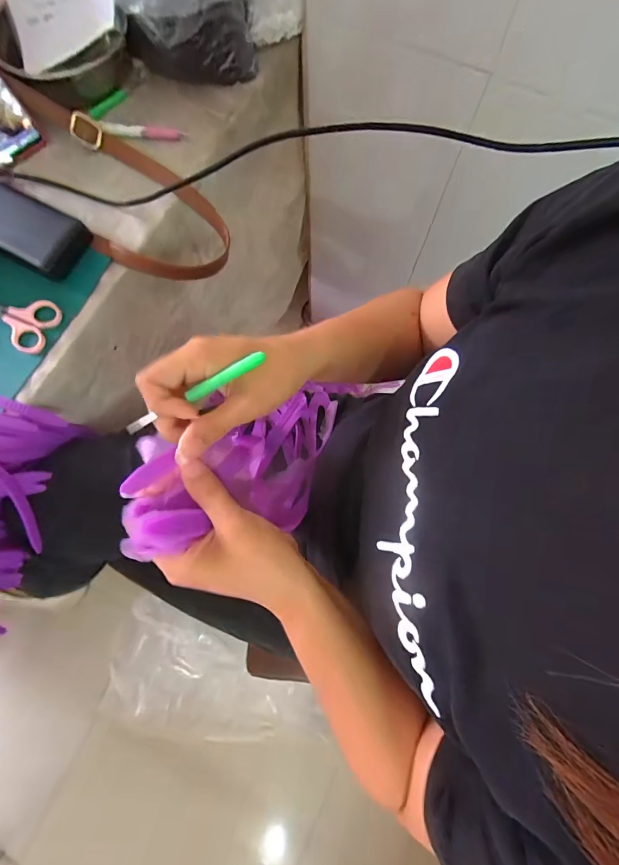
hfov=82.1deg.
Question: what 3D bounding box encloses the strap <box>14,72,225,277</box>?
[{"bbox_3d":[-0.228,-0.277,0.414,0.293,0.063,0.129,37,79,9],"label":"strap"}]

